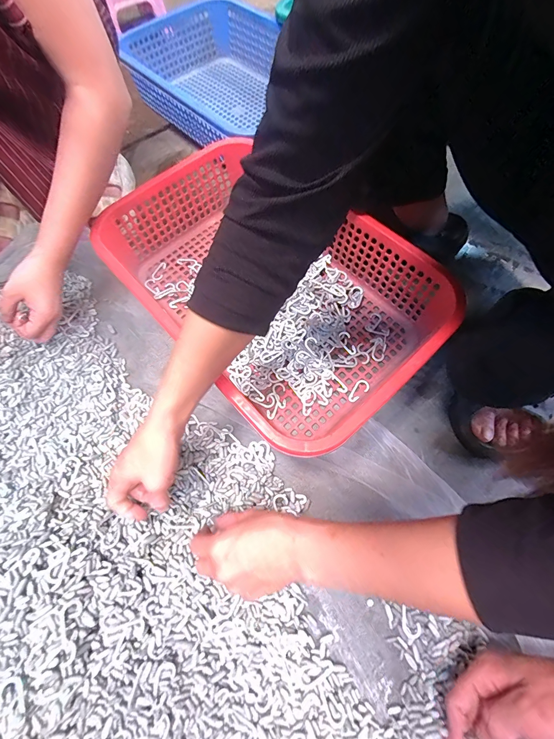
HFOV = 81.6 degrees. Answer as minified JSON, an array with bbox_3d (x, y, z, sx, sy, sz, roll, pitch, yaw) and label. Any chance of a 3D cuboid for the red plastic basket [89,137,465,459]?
[{"bbox_3d":[-0.017,-0.119,0.459,0.293,0.105,0.453,-41,71,-16],"label":"red plastic basket"}]

